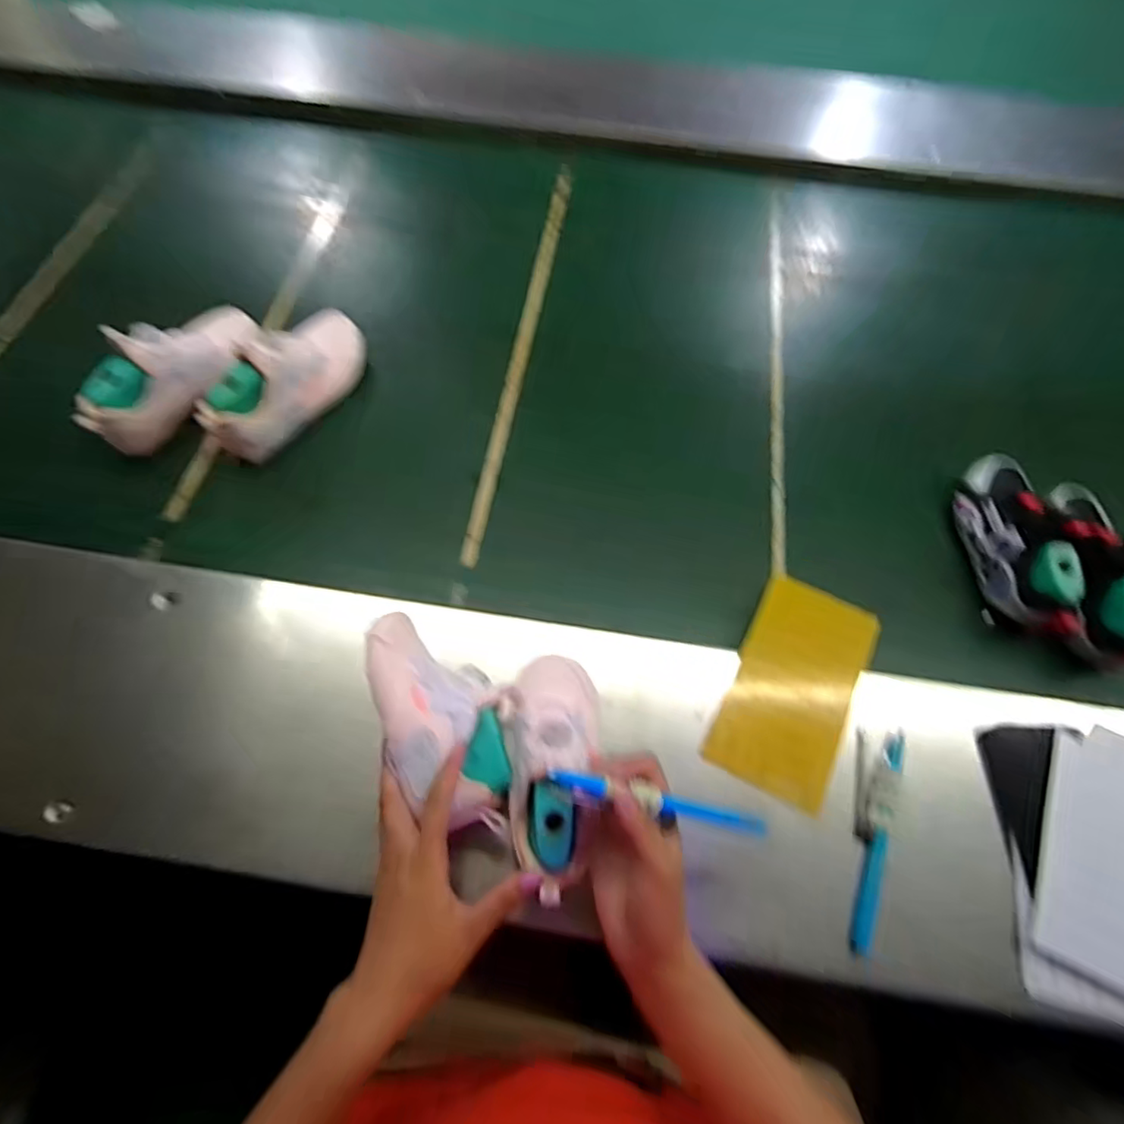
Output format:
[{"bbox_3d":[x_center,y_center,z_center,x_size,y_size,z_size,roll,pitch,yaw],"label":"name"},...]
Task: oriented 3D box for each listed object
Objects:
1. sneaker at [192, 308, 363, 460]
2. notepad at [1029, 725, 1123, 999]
[{"bbox_3d":[-0.297,-0.207,0.658,0.074,0.098,0.209,30,60,8],"label":"sneaker"},{"bbox_3d":[0.430,0.226,0.465,0.095,0.013,0.193,28,67,11],"label":"notepad"}]

